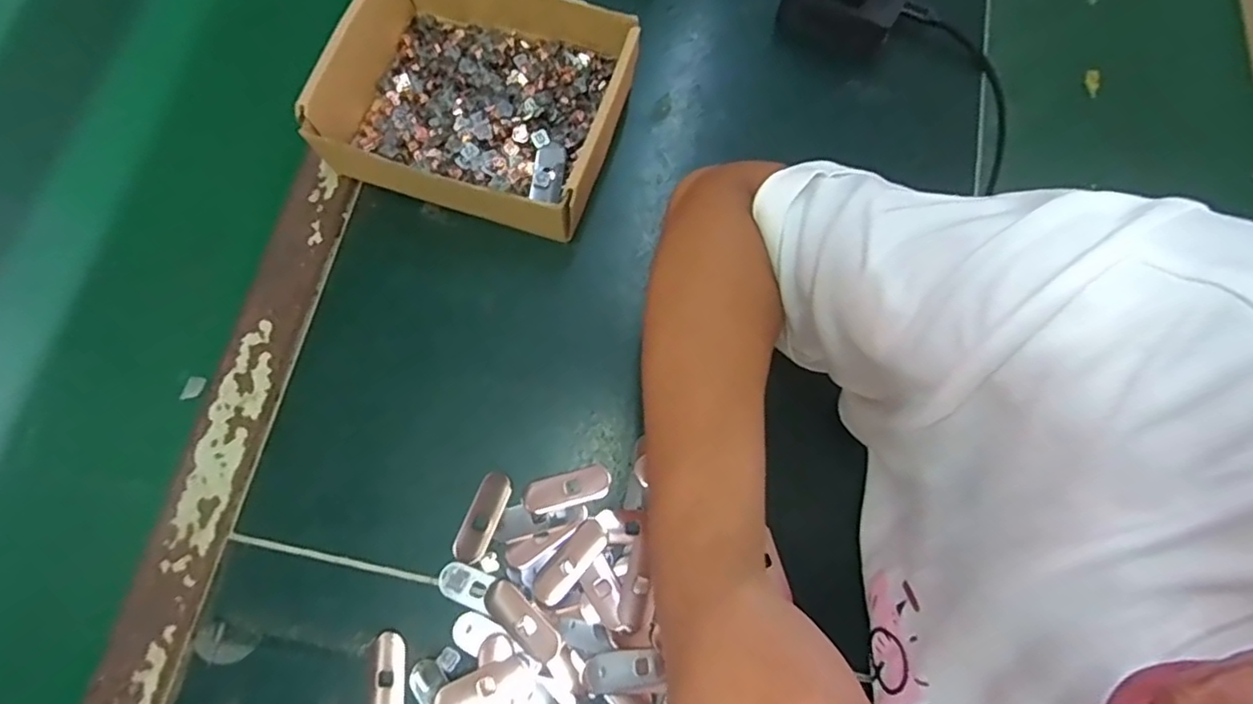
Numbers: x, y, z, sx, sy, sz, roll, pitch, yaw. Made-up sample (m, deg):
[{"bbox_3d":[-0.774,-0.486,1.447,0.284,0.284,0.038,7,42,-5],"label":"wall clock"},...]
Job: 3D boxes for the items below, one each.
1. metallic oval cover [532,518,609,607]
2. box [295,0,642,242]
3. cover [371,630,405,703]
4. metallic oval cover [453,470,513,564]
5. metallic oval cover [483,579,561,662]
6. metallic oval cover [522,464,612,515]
[{"bbox_3d":[-0.031,0.115,0.333,0.018,0.005,0.049,41,77,9],"label":"metallic oval cover"},{"bbox_3d":[-0.085,-0.166,0.385,0.167,0.054,0.154,18,75,3],"label":"box"},{"bbox_3d":[-0.124,0.175,0.320,0.017,0.005,0.051,-3,75,-2],"label":"cover"},{"bbox_3d":[-0.080,0.092,0.342,0.019,0.004,0.050,21,75,4],"label":"metallic oval cover"},{"bbox_3d":[-0.056,0.143,0.326,0.048,0.004,0.019,42,78,9],"label":"metallic oval cover"},{"bbox_3d":[-0.034,0.078,0.348,0.050,0.004,0.019,-14,76,-5],"label":"metallic oval cover"}]

